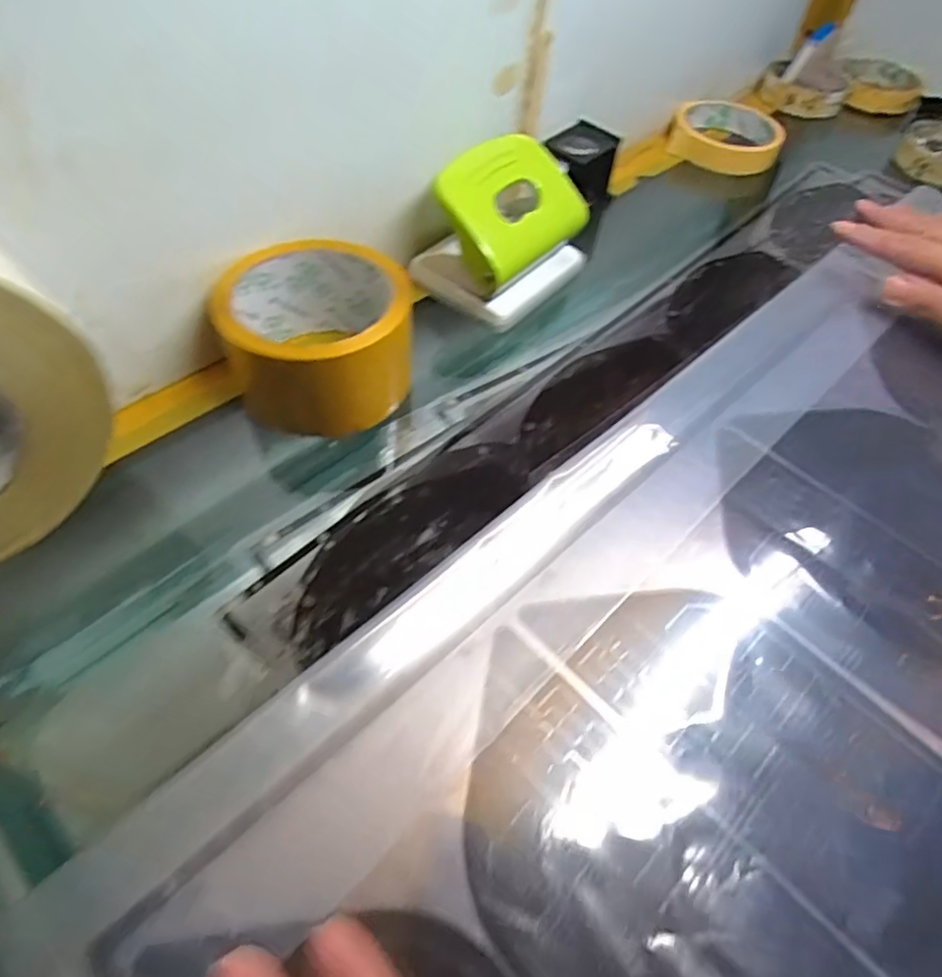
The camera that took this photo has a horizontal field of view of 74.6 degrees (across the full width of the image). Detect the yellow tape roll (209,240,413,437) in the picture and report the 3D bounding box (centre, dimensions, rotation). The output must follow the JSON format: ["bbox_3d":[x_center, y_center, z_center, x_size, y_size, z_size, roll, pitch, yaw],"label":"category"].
[{"bbox_3d":[-0.078,-0.080,0.327,0.084,0.060,0.092,2,52,-3],"label":"yellow tape roll"}]

